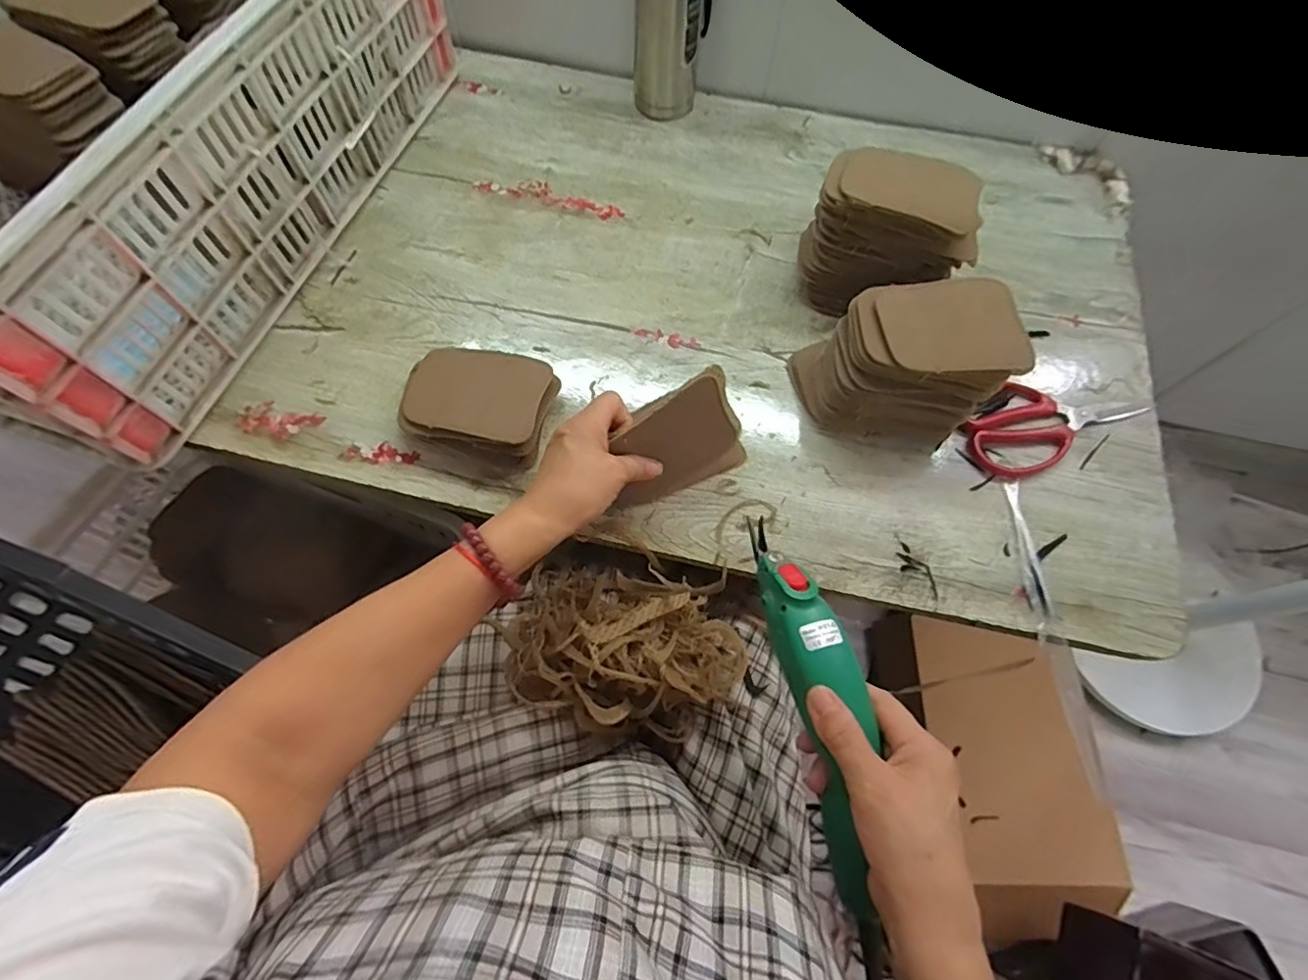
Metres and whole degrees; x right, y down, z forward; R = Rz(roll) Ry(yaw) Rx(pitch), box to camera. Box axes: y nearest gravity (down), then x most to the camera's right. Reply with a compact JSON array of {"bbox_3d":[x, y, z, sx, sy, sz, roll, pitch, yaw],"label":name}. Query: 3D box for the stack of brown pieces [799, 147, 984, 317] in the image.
[{"bbox_3d":[0.221,-0.243,0.544,0.139,0.114,0.099,11,66,3],"label":"stack of brown pieces"}]

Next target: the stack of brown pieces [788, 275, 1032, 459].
[{"bbox_3d":[0.218,-0.107,0.489,0.156,0.101,0.099,-2,66,-3],"label":"stack of brown pieces"}]

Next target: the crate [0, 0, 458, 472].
[{"bbox_3d":[-0.520,-0.377,0.528,0.435,0.191,0.614,17,66,5],"label":"crate"}]

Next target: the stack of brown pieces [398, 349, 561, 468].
[{"bbox_3d":[-0.152,-0.076,0.489,0.123,0.043,0.086,13,66,4],"label":"stack of brown pieces"}]

